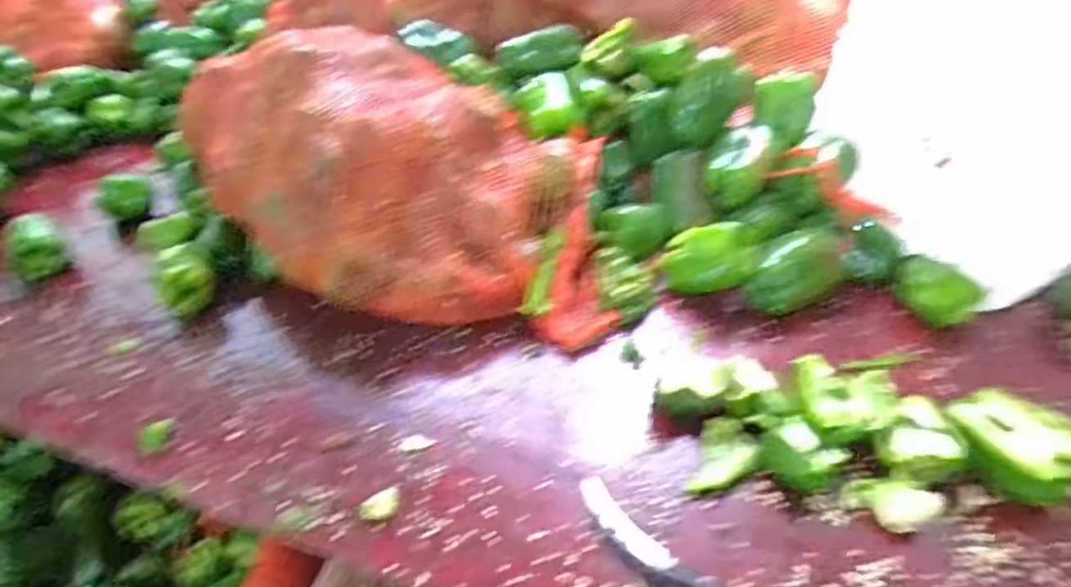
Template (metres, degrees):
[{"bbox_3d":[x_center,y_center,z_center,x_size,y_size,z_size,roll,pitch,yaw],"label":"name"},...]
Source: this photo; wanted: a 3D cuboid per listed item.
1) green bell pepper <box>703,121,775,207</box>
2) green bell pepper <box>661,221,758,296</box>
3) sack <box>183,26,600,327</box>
[{"bbox_3d":[0.264,-0.163,0.845,0.086,0.067,0.077,10,43,13],"label":"green bell pepper"},{"bbox_3d":[0.209,-0.045,0.787,0.108,0.070,0.061,7,42,10],"label":"green bell pepper"},{"bbox_3d":[-0.219,-0.163,0.850,0.521,0.243,0.328,25,48,27],"label":"sack"}]

